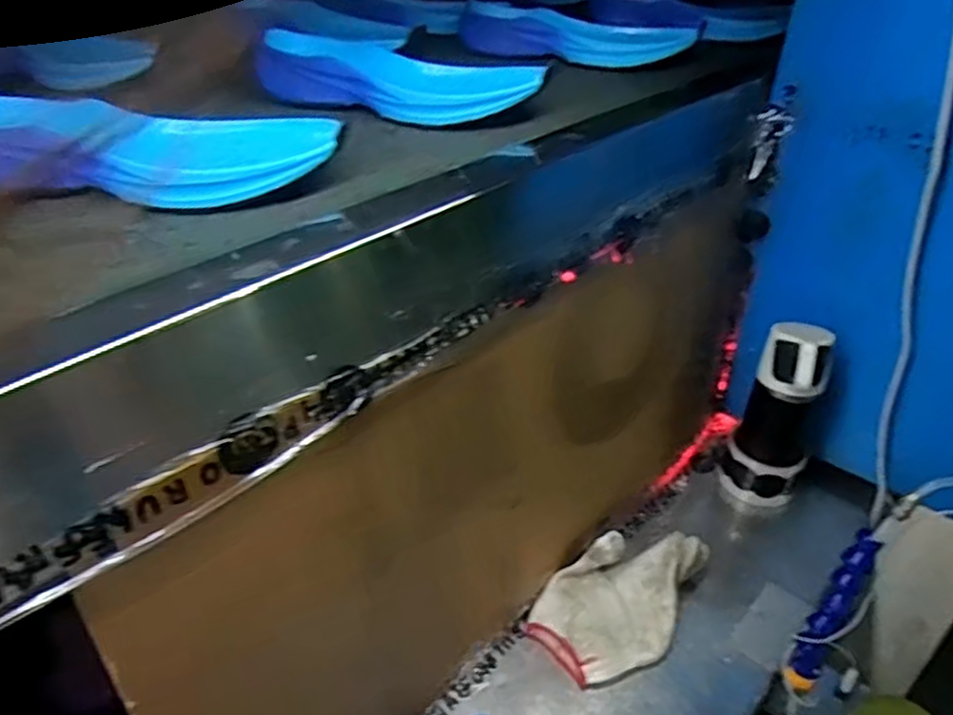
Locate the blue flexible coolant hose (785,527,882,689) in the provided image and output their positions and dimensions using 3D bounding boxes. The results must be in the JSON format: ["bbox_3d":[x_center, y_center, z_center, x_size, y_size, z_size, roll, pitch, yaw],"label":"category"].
[{"bbox_3d":[0.290,0.210,0.581,0.024,0.148,0.025,28,20,33],"label":"blue flexible coolant hose"}]

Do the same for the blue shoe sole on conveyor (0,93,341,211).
[{"bbox_3d":[-0.197,-0.128,0.421,0.218,0.044,0.078,6,36,6],"label":"blue shoe sole on conveyor"}]

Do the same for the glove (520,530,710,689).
[{"bbox_3d":[0.135,0.214,0.647,0.168,0.059,0.107,-25,43,-32],"label":"glove"}]

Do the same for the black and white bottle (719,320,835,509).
[{"bbox_3d":[0.309,0.067,0.730,0.073,0.214,0.064,20,39,24],"label":"black and white bottle"}]

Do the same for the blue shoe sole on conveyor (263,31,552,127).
[{"bbox_3d":[-0.061,-0.220,0.553,0.220,0.038,0.081,14,37,17],"label":"blue shoe sole on conveyor"}]

